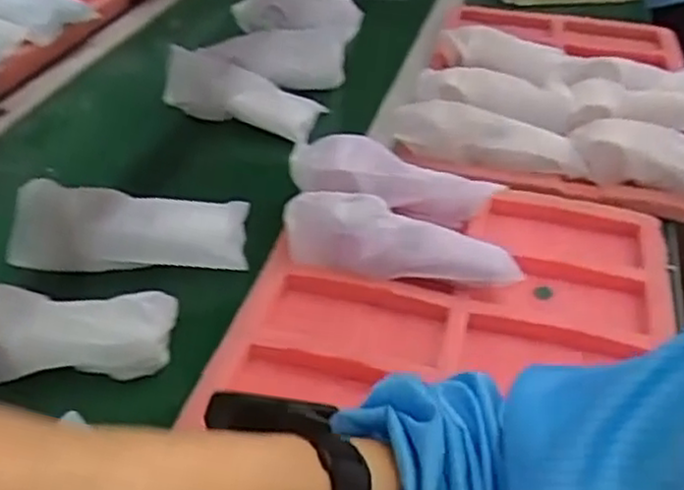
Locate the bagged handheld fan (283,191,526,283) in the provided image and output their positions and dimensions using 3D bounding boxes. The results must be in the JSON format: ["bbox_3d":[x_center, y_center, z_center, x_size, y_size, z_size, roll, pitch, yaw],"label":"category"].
[{"bbox_3d":[0.050,-0.002,0.618,0.199,0.050,0.065,8,40,6],"label":"bagged handheld fan"}]

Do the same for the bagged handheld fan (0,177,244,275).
[{"bbox_3d":[-0.192,-0.019,0.647,0.205,0.066,0.080,-3,39,-5],"label":"bagged handheld fan"}]

